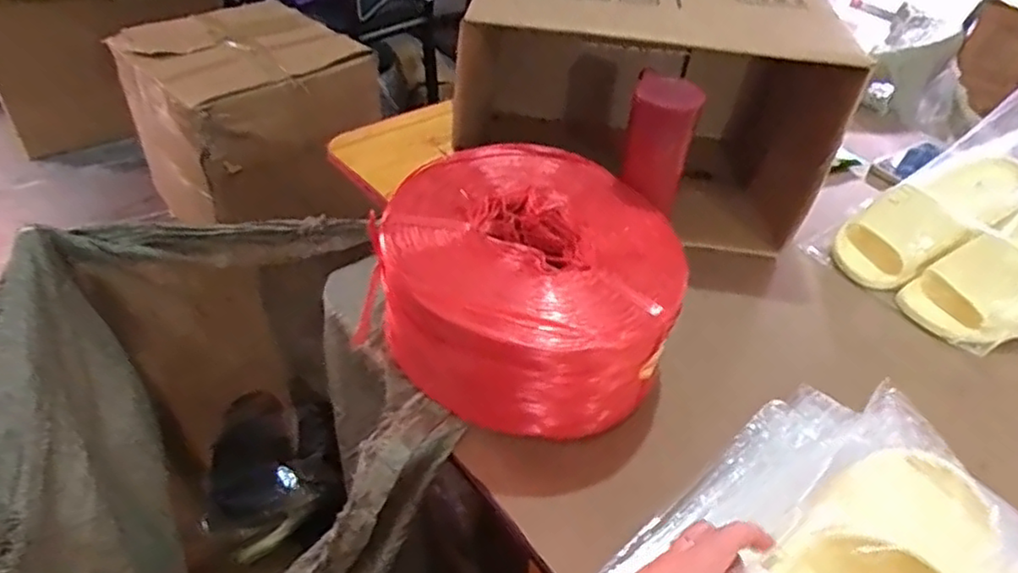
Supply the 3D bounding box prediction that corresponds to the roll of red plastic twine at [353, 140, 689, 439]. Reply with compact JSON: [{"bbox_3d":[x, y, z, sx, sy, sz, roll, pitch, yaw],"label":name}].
[{"bbox_3d":[0.021,0.000,0.639,0.268,0.143,0.248,2,41,-2],"label":"roll of red plastic twine"}]

